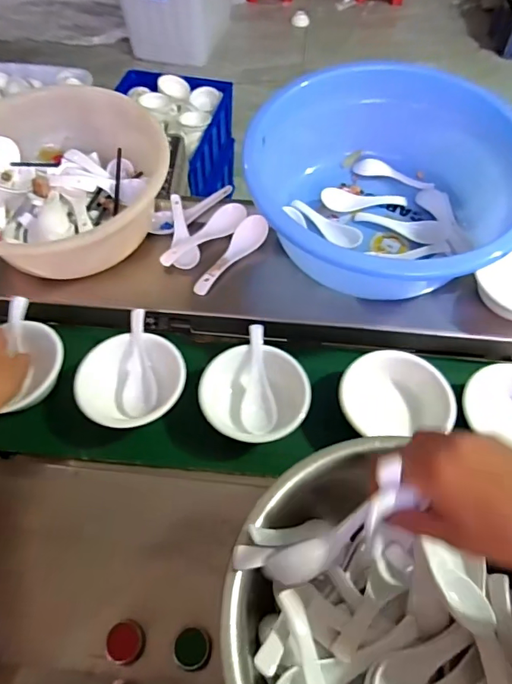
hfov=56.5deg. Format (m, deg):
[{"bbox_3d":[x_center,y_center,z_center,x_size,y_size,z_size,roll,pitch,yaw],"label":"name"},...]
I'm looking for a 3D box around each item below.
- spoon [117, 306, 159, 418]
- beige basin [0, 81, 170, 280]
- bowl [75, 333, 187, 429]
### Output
[{"bbox_3d":[-0.134,0.025,0.535,0.046,0.025,0.119,-2,76,-3],"label":"spoon"},{"bbox_3d":[-0.244,-0.197,0.592,0.268,0.108,0.235,-10,56,-8],"label":"beige basin"},{"bbox_3d":[-0.135,0.048,0.529,0.112,0.052,0.103,1,55,-1],"label":"bowl"}]

